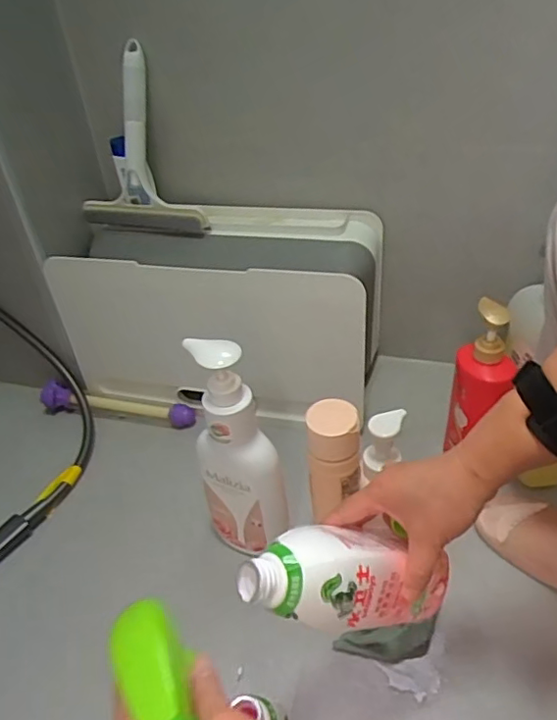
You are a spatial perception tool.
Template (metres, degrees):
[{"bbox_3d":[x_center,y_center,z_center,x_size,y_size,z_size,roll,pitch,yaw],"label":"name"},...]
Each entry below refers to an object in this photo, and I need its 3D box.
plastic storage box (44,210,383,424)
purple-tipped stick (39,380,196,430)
[{"bbox_3d":[-0.091,-0.086,0.912,0.488,0.242,0.215,5,40,14],"label":"plastic storage box"},{"bbox_3d":[-0.273,0.077,0.953,0.284,0.033,0.038,6,40,15],"label":"purple-tipped stick"}]

